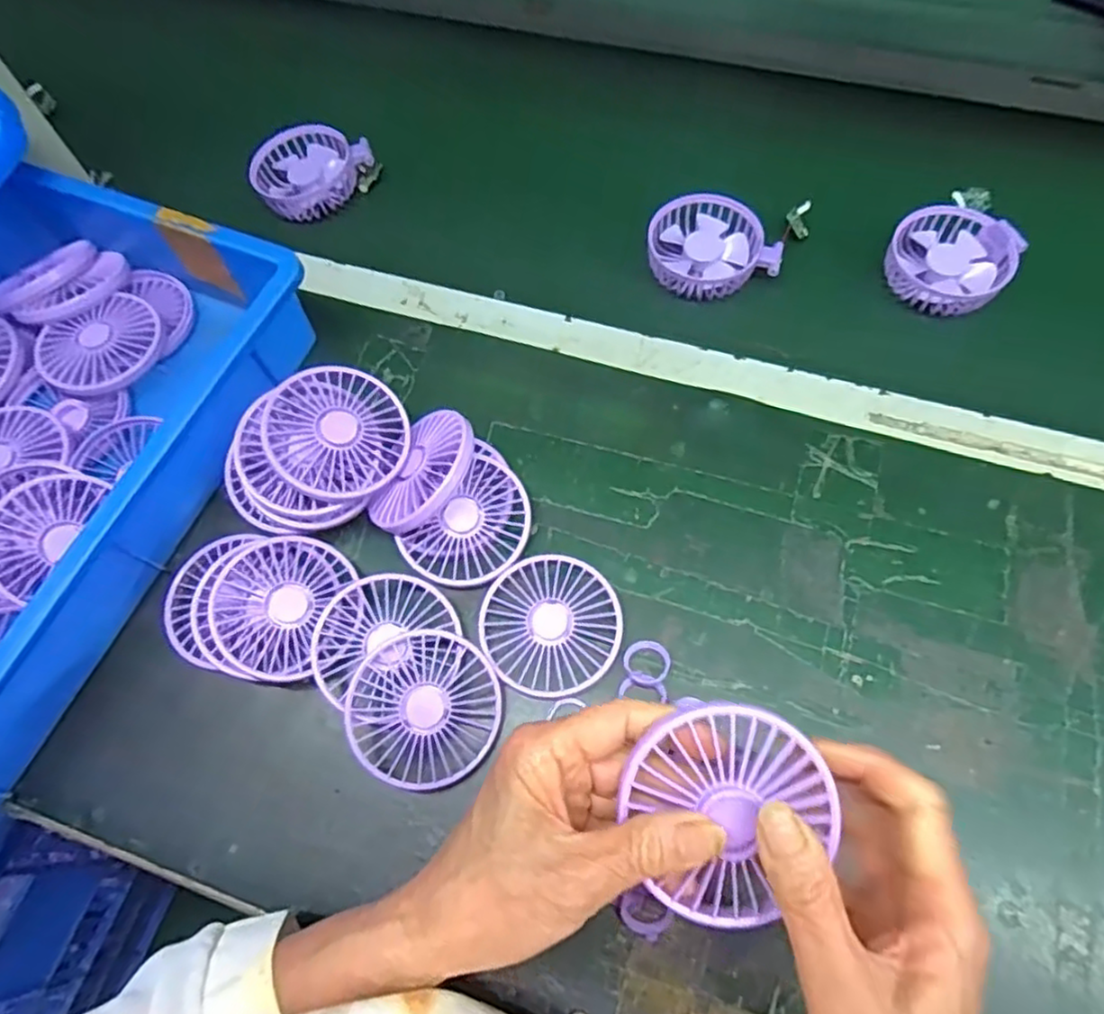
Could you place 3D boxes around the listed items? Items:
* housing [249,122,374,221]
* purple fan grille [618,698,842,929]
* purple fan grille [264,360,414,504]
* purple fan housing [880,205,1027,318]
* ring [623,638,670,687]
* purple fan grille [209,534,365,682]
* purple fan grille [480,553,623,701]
[{"bbox_3d":[-0.222,-0.306,0.599,0.090,0.030,0.096,-1,66,2],"label":"housing"},{"bbox_3d":[0.070,0.123,0.268,0.081,0.011,0.083,0,89,5],"label":"purple fan grille"},{"bbox_3d":[-0.136,-0.046,0.419,0.084,0.020,0.085,6,72,-17],"label":"purple fan grille"},{"bbox_3d":[0.314,-0.197,0.523,0.090,0.025,0.089,-1,66,2],"label":"purple fan housing"},{"bbox_3d":[0.057,0.094,0.401,0.027,0.008,0.027,-1,66,2],"label":"ring"},{"bbox_3d":[-0.163,0.061,0.407,0.084,0.015,0.085,3,72,-8],"label":"purple fan grille"},{"bbox_3d":[-0.001,0.072,0.411,0.085,0.011,0.083,-1,66,2],"label":"purple fan grille"}]

